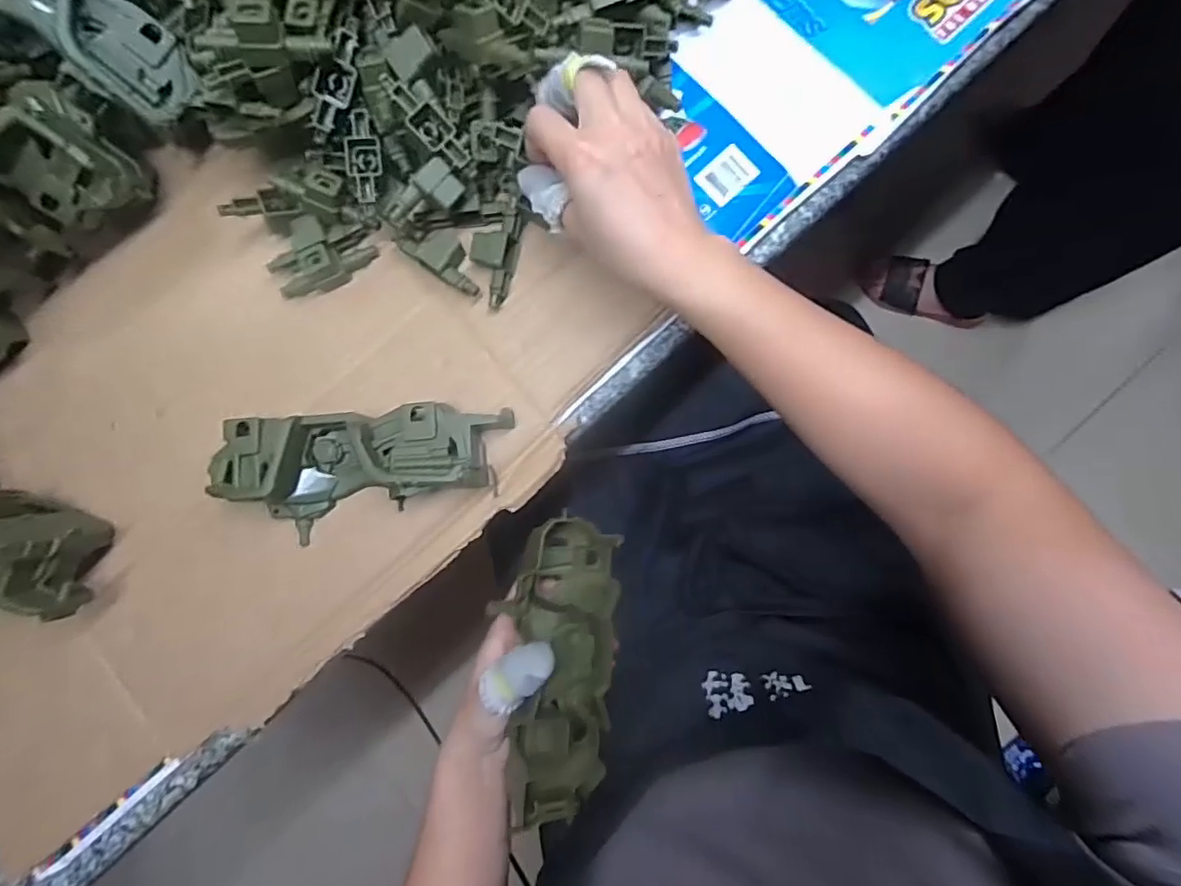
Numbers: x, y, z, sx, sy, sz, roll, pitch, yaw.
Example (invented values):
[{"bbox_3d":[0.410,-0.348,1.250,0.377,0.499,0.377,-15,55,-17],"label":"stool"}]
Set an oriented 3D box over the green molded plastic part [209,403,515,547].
[{"bbox_3d":[-0.141,0.017,0.352,0.184,0.039,0.074,-5,84,5],"label":"green molded plastic part"}]

